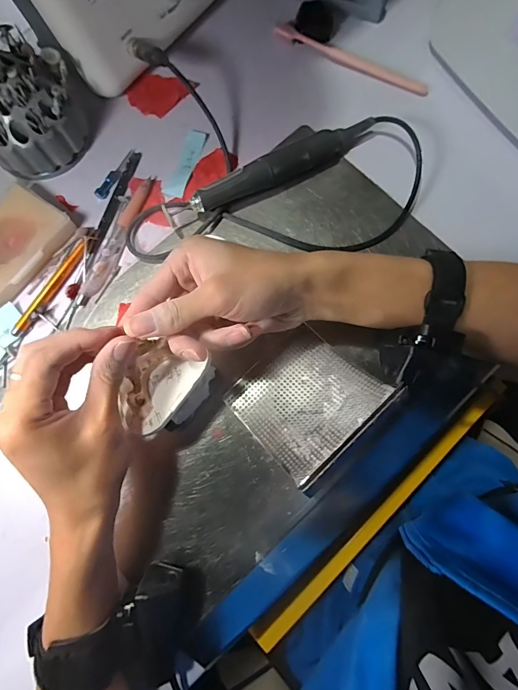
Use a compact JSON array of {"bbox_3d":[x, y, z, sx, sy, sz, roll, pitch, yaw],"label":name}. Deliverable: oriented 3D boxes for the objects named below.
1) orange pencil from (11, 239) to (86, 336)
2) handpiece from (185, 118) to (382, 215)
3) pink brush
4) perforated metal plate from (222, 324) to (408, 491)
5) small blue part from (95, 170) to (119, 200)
[{"bbox_3d":[-0.194,-0.054,0.358,0.013,0.004,0.104,31,80,7],"label":"orange pencil"},{"bbox_3d":[0.024,-0.167,0.360,0.184,0.032,0.022,-27,79,-4],"label":"handpiece"},{"bbox_3d":[0.094,-0.294,0.397,0.168,0.007,0.015,28,80,7],"label":"pink brush"},{"bbox_3d":[0.037,0.041,0.309,0.098,0.011,0.109,-43,50,-6],"label":"perforated metal plate"},{"bbox_3d":[-0.149,-0.158,0.382,0.010,0.006,0.031,31,80,7],"label":"small blue part"}]

